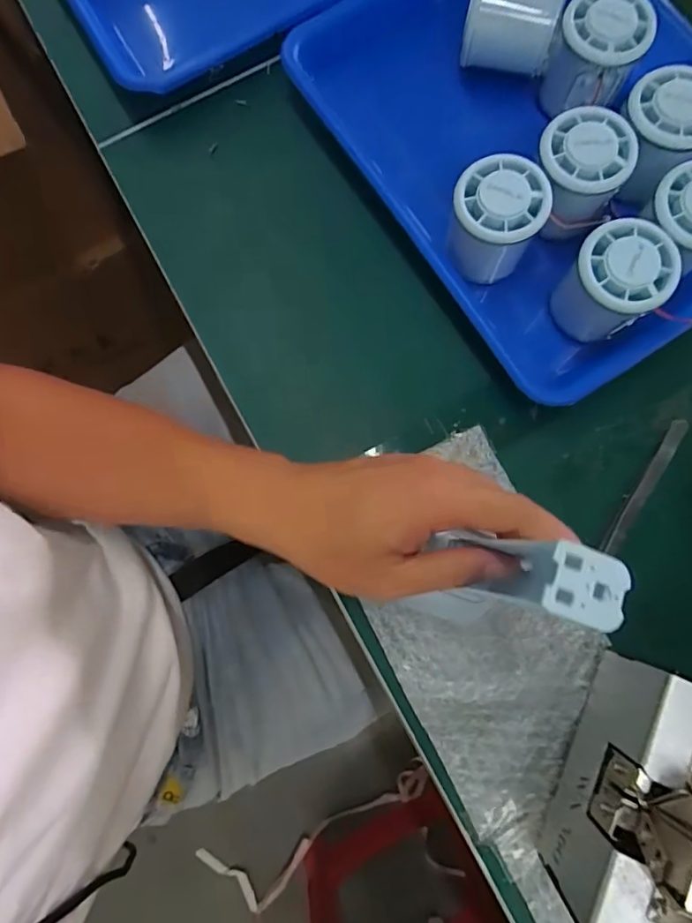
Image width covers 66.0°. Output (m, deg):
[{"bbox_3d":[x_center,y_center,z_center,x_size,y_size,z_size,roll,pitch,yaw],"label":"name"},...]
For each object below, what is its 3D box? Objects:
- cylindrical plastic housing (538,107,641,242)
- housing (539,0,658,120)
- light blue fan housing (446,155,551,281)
[{"bbox_3d":[0.145,-0.182,0.345,0.058,0.051,0.072,29,81,5],"label":"cylindrical plastic housing"},{"bbox_3d":[0.166,-0.272,0.359,0.054,0.051,0.059,0,80,0],"label":"housing"},{"bbox_3d":[0.094,-0.152,0.344,0.059,0.057,0.060,8,80,2],"label":"light blue fan housing"}]

